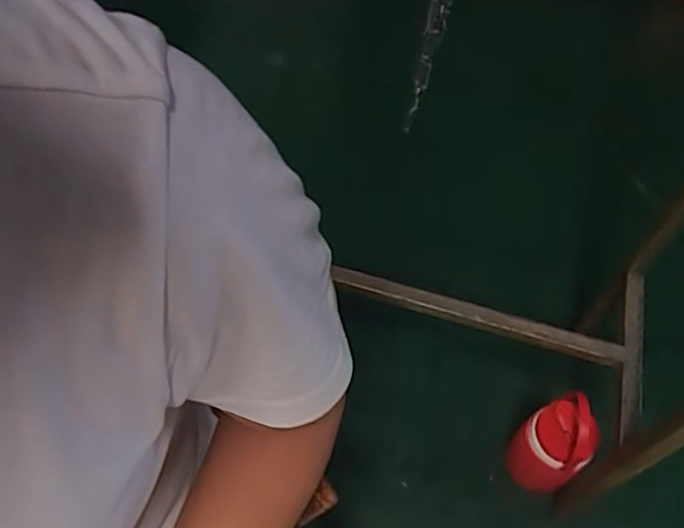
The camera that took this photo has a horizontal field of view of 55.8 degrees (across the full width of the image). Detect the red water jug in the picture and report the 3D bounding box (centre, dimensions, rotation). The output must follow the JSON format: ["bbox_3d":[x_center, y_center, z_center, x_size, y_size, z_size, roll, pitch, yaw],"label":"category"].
[{"bbox_3d":[0.381,0.341,1.186,0.128,0.201,0.117,2,57,-3],"label":"red water jug"}]

